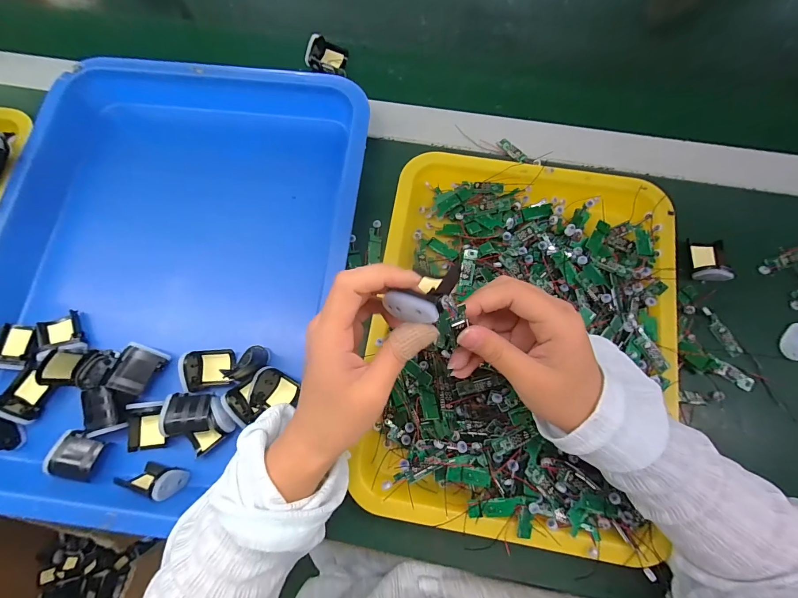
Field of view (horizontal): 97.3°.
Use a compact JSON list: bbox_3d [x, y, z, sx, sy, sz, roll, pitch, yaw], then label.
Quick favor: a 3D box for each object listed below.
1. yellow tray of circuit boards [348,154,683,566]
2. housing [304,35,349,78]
[{"bbox_3d":[0.107,0.020,0.316,0.259,0.046,0.344,10,76,4],"label":"yellow tray of circuit boards"},{"bbox_3d":[-0.088,-0.297,0.427,0.046,0.025,0.040,7,76,3],"label":"housing"}]

